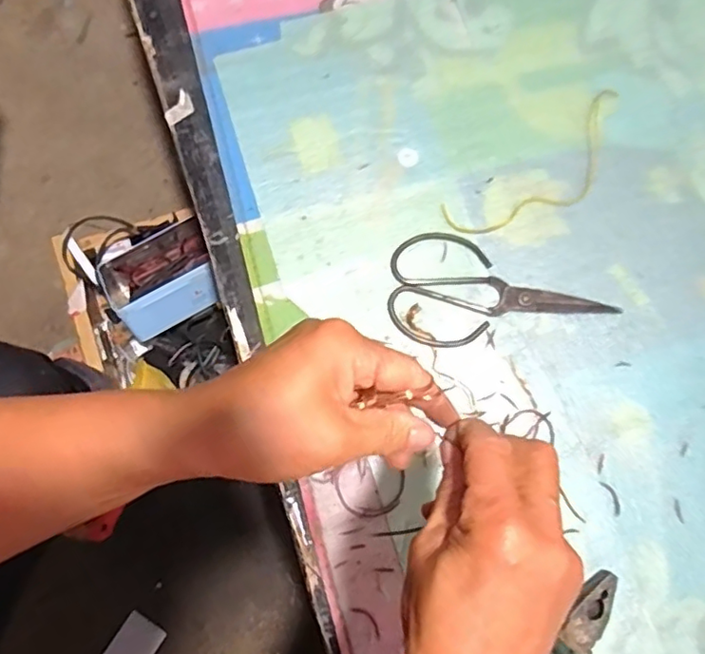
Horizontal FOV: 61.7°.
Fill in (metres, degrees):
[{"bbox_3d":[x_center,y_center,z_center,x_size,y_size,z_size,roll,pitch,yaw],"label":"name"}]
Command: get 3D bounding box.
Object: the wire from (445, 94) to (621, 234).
[{"bbox_3d":[0.186,-0.143,0.556,0.217,0.005,0.070,-36,80,-9],"label":"wire"}]

